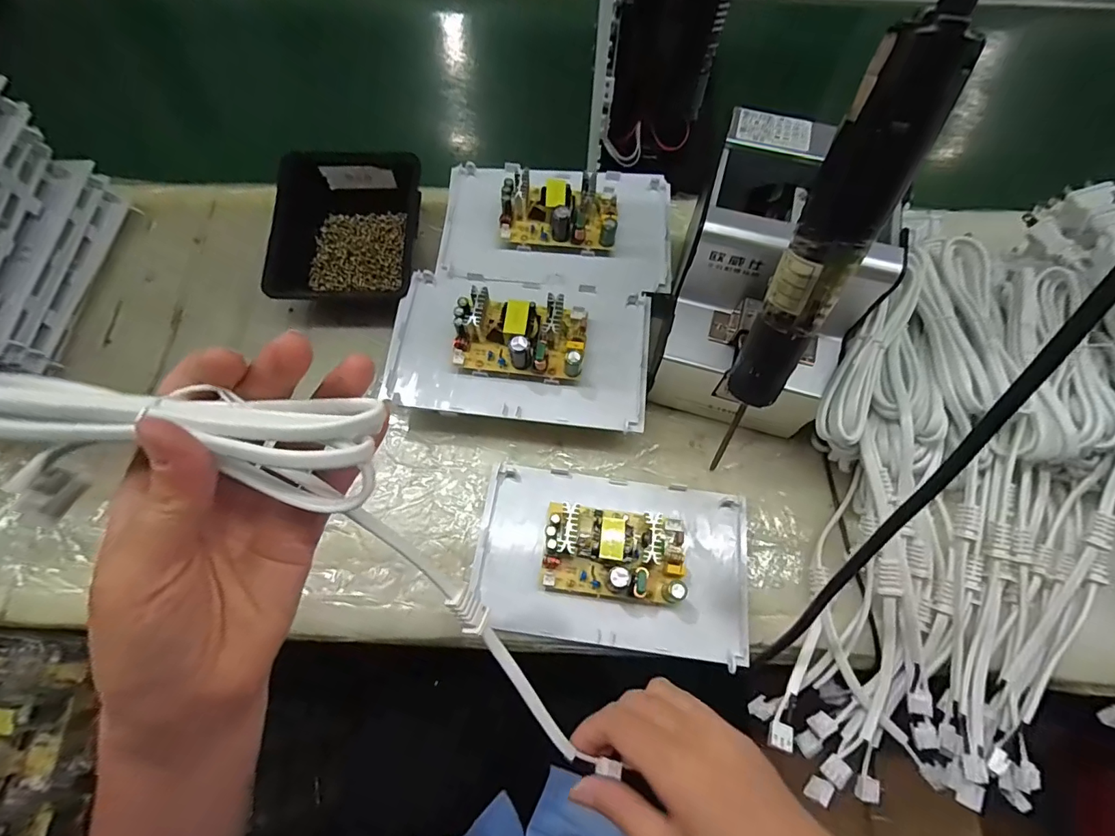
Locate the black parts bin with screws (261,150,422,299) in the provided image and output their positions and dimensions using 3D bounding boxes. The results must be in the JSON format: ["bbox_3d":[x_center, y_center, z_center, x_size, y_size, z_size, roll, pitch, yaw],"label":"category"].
[{"bbox_3d":[-0.184,-0.167,0.433,0.124,0.061,0.147,2,66,0],"label":"black parts bin with screws"}]

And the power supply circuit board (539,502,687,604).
[{"bbox_3d":[0.041,0.095,0.342,0.098,0.036,0.058,6,66,2],"label":"power supply circuit board"}]

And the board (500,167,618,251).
[{"bbox_3d":[0.002,-0.177,0.410,0.095,0.032,0.054,4,66,1],"label":"board"}]

